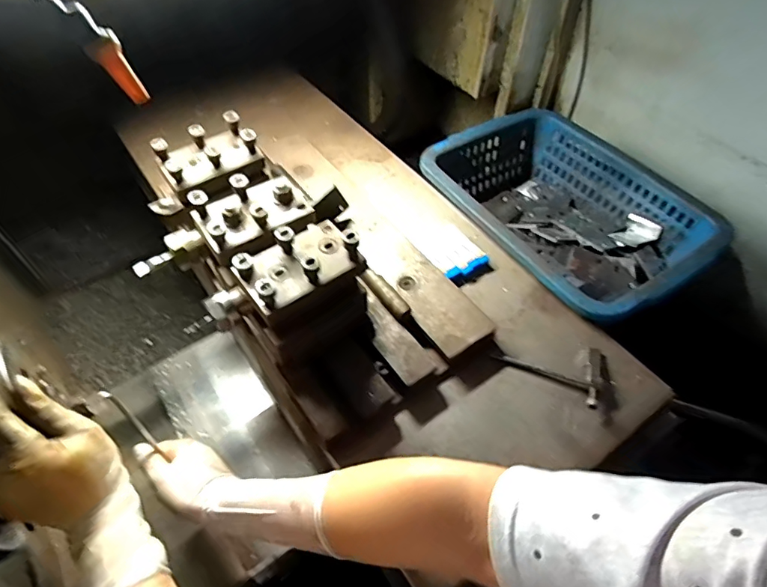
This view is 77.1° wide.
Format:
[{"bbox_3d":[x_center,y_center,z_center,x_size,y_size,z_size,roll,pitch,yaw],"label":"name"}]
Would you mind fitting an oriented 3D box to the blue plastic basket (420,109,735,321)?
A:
[{"bbox_3d":[0.229,-0.101,0.634,0.246,0.106,0.341,-28,57,-20],"label":"blue plastic basket"}]

